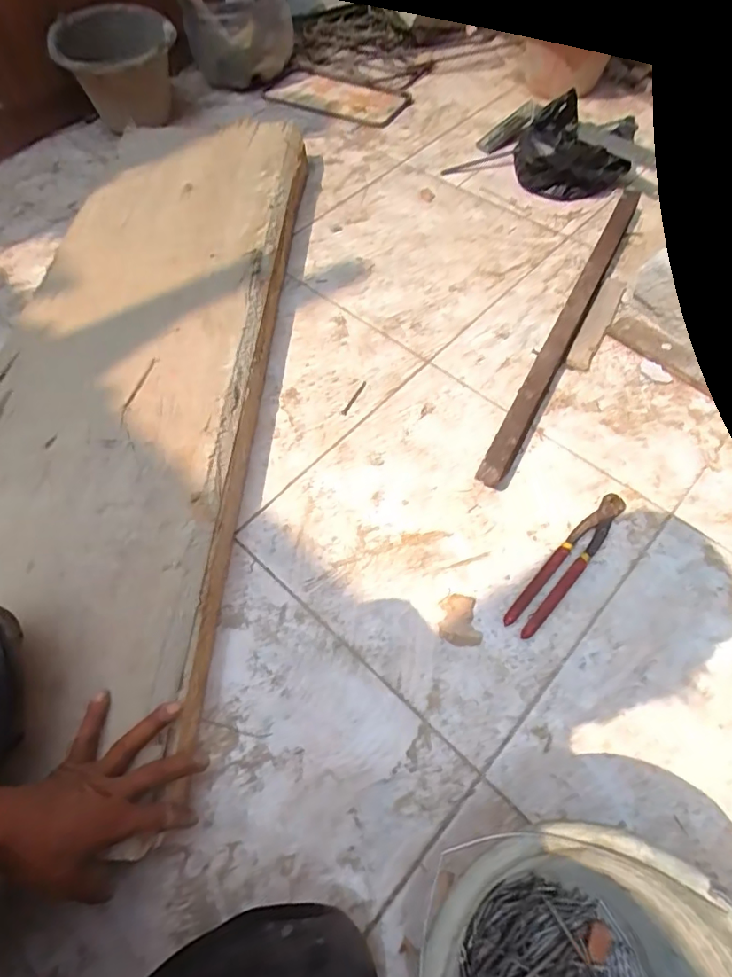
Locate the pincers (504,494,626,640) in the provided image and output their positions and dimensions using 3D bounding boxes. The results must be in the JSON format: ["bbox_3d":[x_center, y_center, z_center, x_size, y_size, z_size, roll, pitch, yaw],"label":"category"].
[{"bbox_3d":[0.247,0.088,0.632,0.038,0.012,0.221,38,69,22],"label":"pincers"}]

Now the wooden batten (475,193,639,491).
[{"bbox_3d":[0.316,-0.261,0.806,0.037,0.049,0.667,24,65,16],"label":"wooden batten"}]

